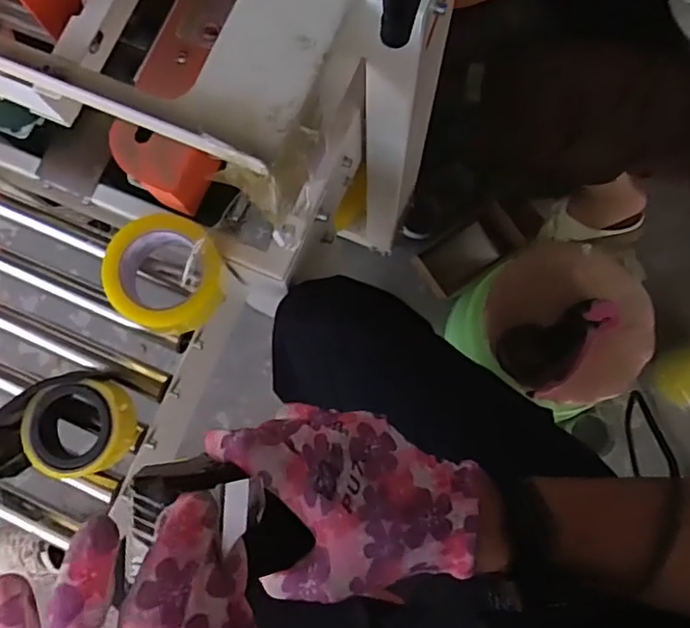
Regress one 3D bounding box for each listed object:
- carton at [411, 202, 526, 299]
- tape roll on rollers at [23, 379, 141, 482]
[{"bbox_3d":[0.241,-0.122,1.175,0.210,0.076,0.107,-34,81,-4],"label":"carton"},{"bbox_3d":[-0.251,0.109,0.561,0.083,0.066,0.084,0,80,2],"label":"tape roll on rollers"}]

